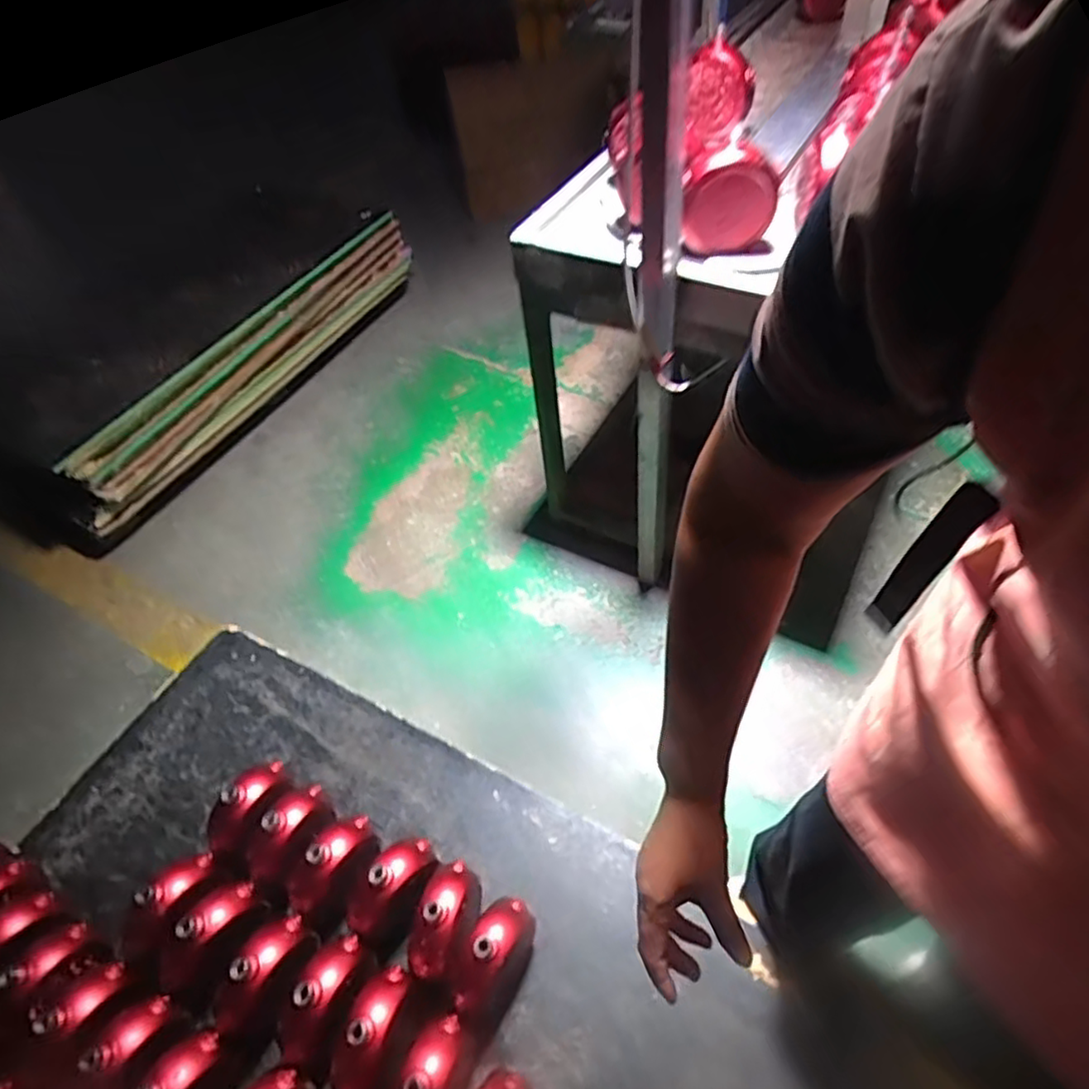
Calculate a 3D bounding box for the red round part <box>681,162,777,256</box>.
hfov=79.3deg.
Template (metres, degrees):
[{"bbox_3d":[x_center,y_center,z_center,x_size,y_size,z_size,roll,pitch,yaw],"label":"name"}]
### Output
[{"bbox_3d":[0.247,-0.458,0.902,0.144,0.107,0.032,-22,55,-7],"label":"red round part"}]

